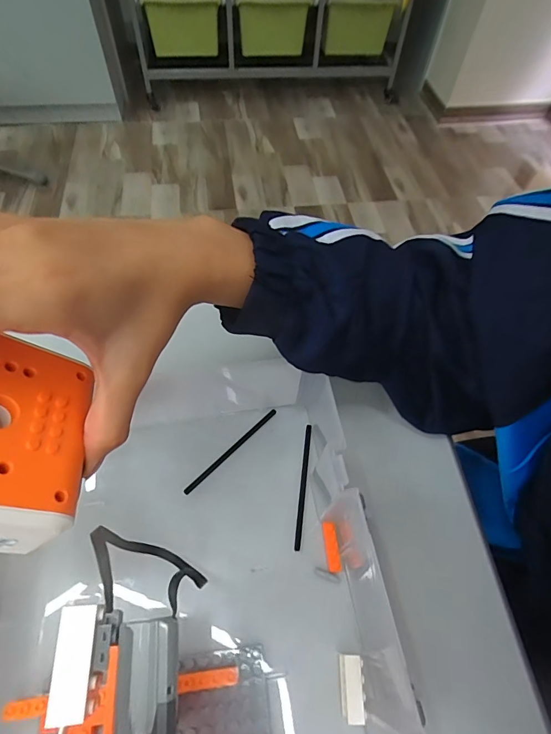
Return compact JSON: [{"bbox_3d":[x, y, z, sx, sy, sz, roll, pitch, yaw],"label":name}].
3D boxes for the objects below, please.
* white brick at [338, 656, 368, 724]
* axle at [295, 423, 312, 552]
[{"bbox_3d":[0.045,0.188,0.238,0.014,0.015,0.031,3,58,-1],"label":"white brick"},{"bbox_3d":[0.021,0.091,0.313,0.005,0.010,0.093,8,58,2],"label":"axle"}]

